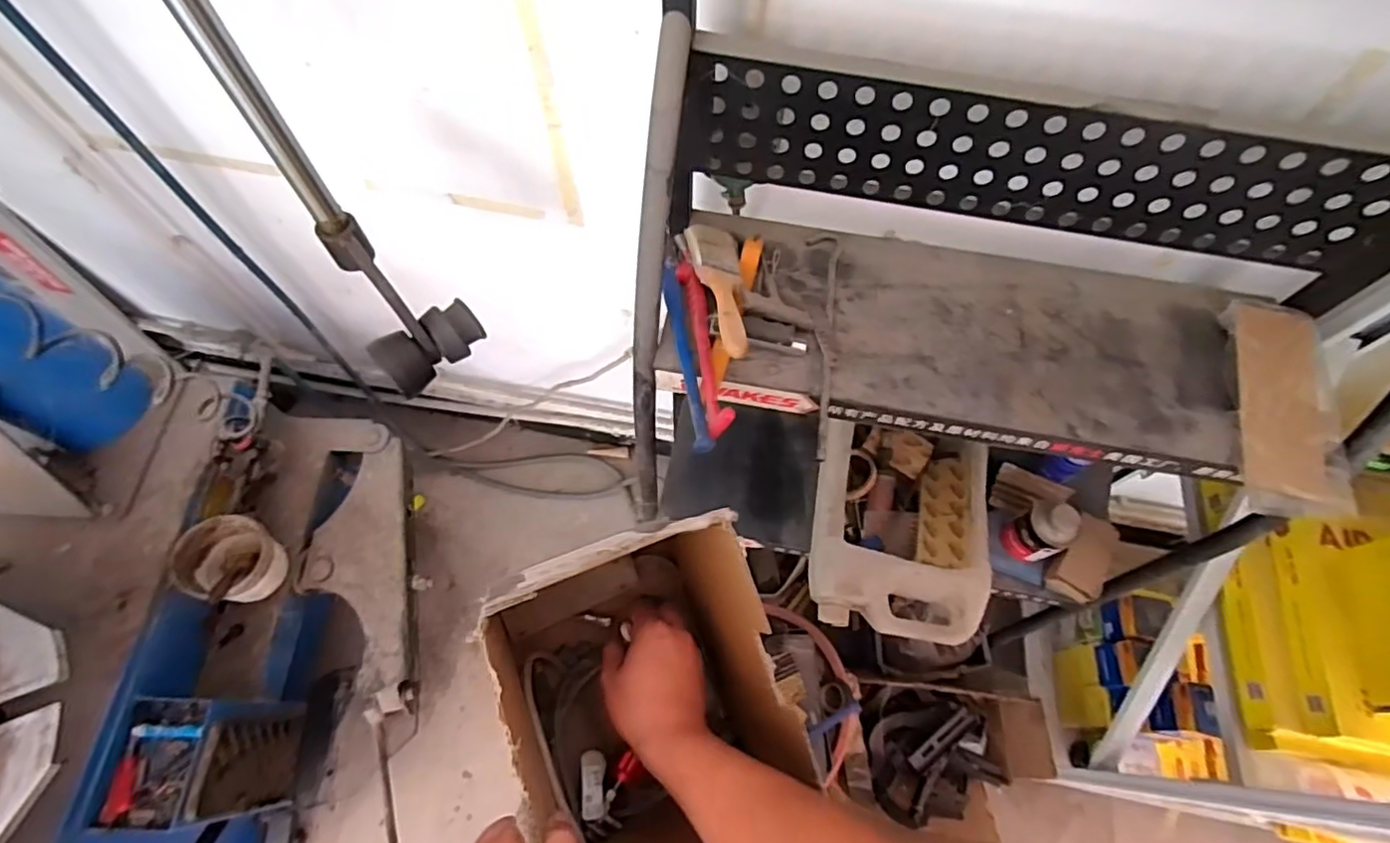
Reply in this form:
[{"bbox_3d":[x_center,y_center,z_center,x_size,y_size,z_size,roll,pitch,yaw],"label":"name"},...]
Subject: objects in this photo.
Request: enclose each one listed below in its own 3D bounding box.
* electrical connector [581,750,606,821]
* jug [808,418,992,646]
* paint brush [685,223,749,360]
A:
[{"bbox_3d":[-0.092,0.329,0.567,0.021,0.010,0.054,-4,52,-4],"label":"electrical connector"},{"bbox_3d":[0.279,0.136,0.866,0.220,0.127,0.303,10,65,3],"label":"jug"},{"bbox_3d":[0.027,-0.138,0.626,0.053,0.020,0.199,-5,52,-4],"label":"paint brush"}]

